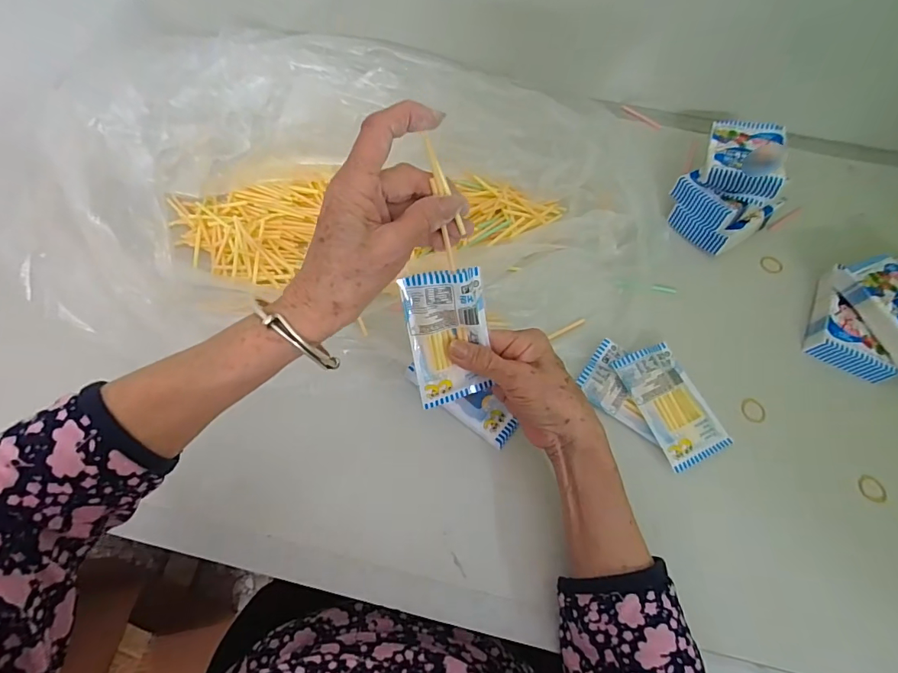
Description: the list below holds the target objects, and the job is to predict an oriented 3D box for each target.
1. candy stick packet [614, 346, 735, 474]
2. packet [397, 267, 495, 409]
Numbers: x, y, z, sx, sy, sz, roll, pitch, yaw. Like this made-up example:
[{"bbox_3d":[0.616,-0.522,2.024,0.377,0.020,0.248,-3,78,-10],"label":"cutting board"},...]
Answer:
[{"bbox_3d":[0.199,0.058,0.403,0.062,0.016,0.105,-21,66,-12],"label":"candy stick packet"},{"bbox_3d":[0.001,0.002,0.340,0.058,0.102,0.014,-11,21,-4],"label":"packet"}]

